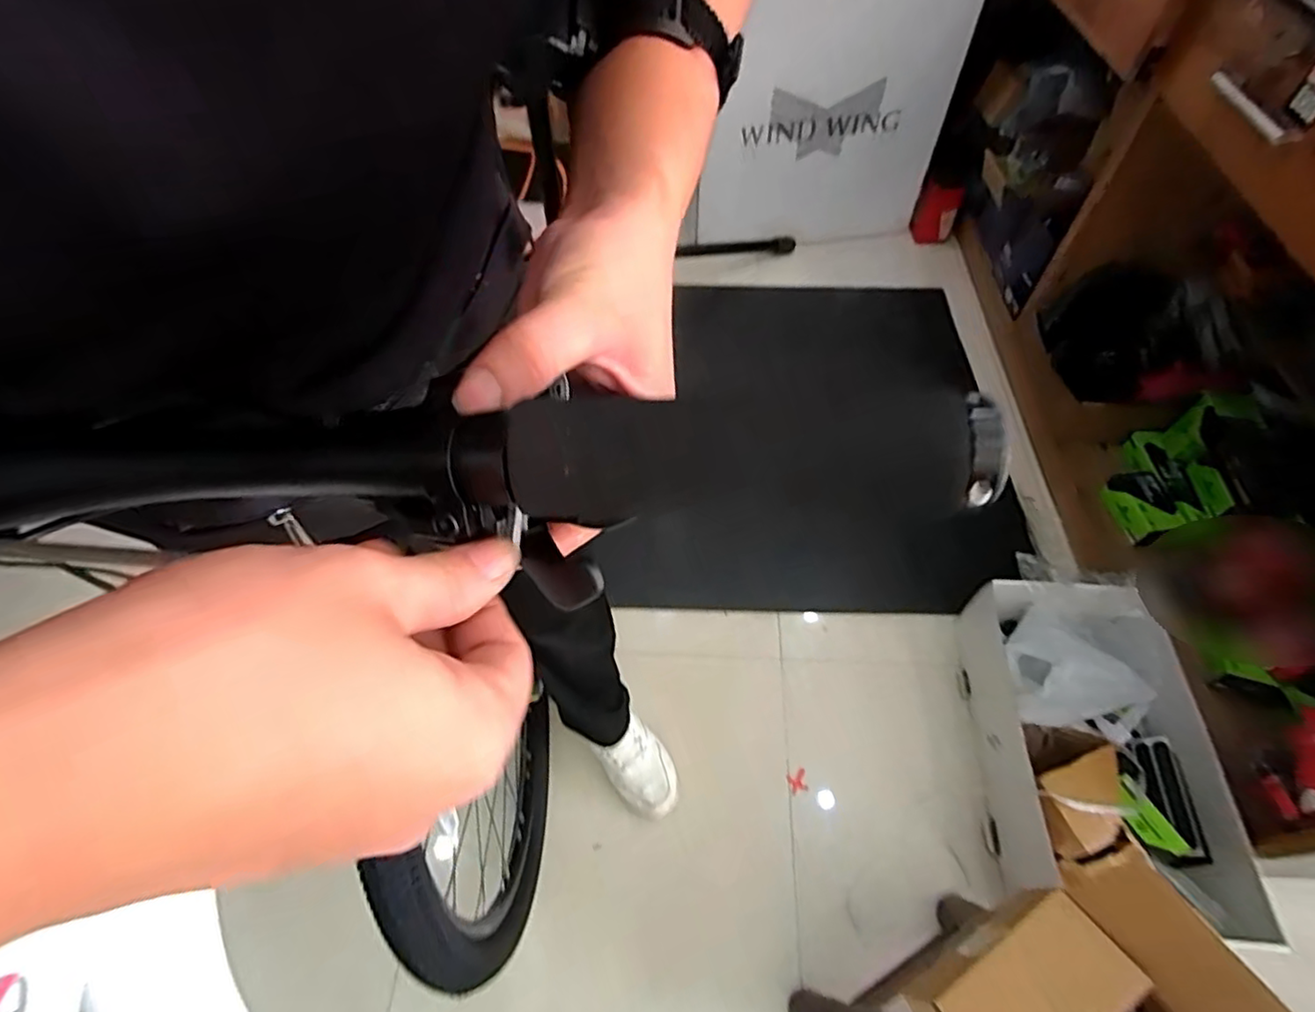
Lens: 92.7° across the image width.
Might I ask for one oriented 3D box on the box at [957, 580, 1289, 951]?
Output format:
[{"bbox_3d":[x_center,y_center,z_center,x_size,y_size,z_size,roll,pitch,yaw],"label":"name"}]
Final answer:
[{"bbox_3d":[0.701,0.377,1.015,0.321,0.170,0.496,3,56,3],"label":"box"}]

